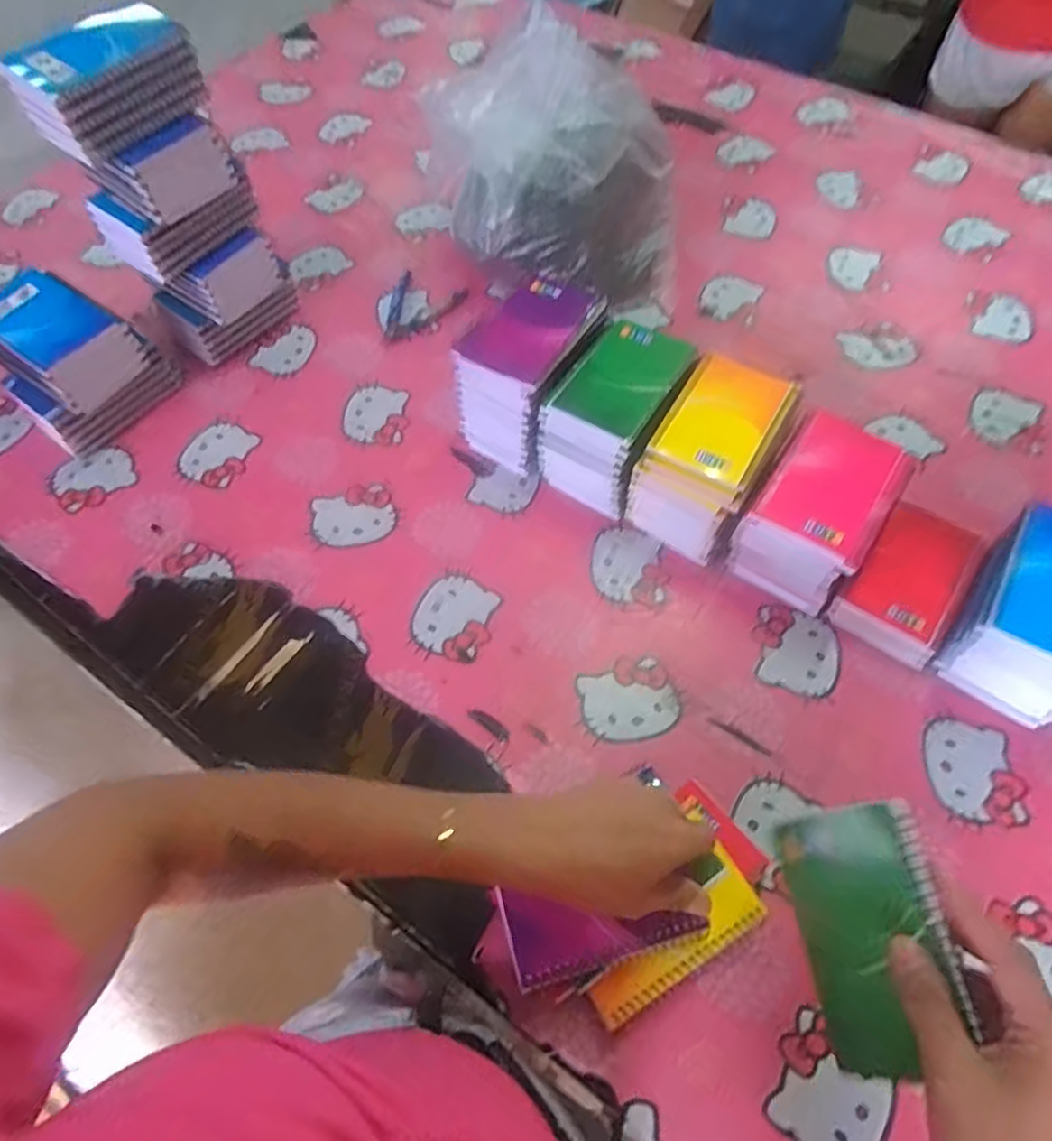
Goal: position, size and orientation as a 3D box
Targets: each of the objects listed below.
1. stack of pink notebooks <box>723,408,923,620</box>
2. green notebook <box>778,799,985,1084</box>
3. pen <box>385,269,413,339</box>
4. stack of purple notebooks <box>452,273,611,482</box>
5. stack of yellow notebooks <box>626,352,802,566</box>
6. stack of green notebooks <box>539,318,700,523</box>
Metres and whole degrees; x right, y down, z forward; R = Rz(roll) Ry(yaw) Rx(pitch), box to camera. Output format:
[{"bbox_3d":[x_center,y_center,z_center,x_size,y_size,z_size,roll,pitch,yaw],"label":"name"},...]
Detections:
[{"bbox_3d":[0.248,-0.046,0.607,0.097,0.105,0.139,32,65,18],"label":"stack of pink notebooks"},{"bbox_3d":[0.184,0.196,0.375,0.012,0.081,0.127,15,56,-38],"label":"green notebook"},{"bbox_3d":[-0.150,-0.317,0.827,0.014,0.006,0.119,4,60,3],"label":"pen"},{"bbox_3d":[0.004,-0.191,0.687,0.093,0.123,0.140,33,65,19],"label":"stack of purple notebooks"},{"bbox_3d":[0.167,-0.101,0.638,0.094,0.111,0.138,28,64,16],"label":"stack of yellow notebooks"},{"bbox_3d":[0.084,-0.144,0.664,0.096,0.110,0.142,28,64,16],"label":"stack of green notebooks"}]

